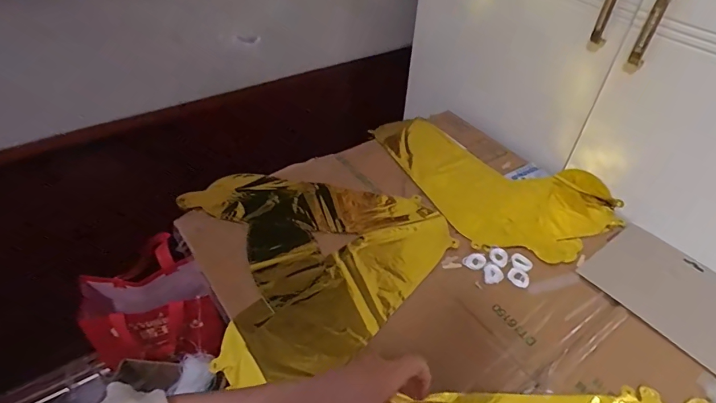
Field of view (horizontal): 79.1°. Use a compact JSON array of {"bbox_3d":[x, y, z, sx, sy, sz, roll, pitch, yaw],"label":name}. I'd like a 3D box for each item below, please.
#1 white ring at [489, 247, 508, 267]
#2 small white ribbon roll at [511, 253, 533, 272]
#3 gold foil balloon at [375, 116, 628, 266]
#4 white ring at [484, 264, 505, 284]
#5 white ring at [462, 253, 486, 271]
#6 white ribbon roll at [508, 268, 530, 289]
[{"bbox_3d":[0.196,0.077,0.601,0.024,0.004,0.034,6,43,3],"label":"white ring"},{"bbox_3d":[0.224,0.084,0.595,0.027,0.005,0.028,2,43,-2],"label":"small white ribbon roll"},{"bbox_3d":[0.195,-0.028,0.731,0.418,0.041,0.234,27,45,25],"label":"gold foil balloon"},{"bbox_3d":[0.182,0.098,0.582,0.026,0.004,0.031,4,43,1],"label":"white ring"},{"bbox_3d":[0.162,0.082,0.594,0.033,0.004,0.024,-22,49,-25],"label":"white ring"},{"bbox_3d":[0.214,0.102,0.577,0.028,0.005,0.025,31,50,27],"label":"white ribbon roll"}]

